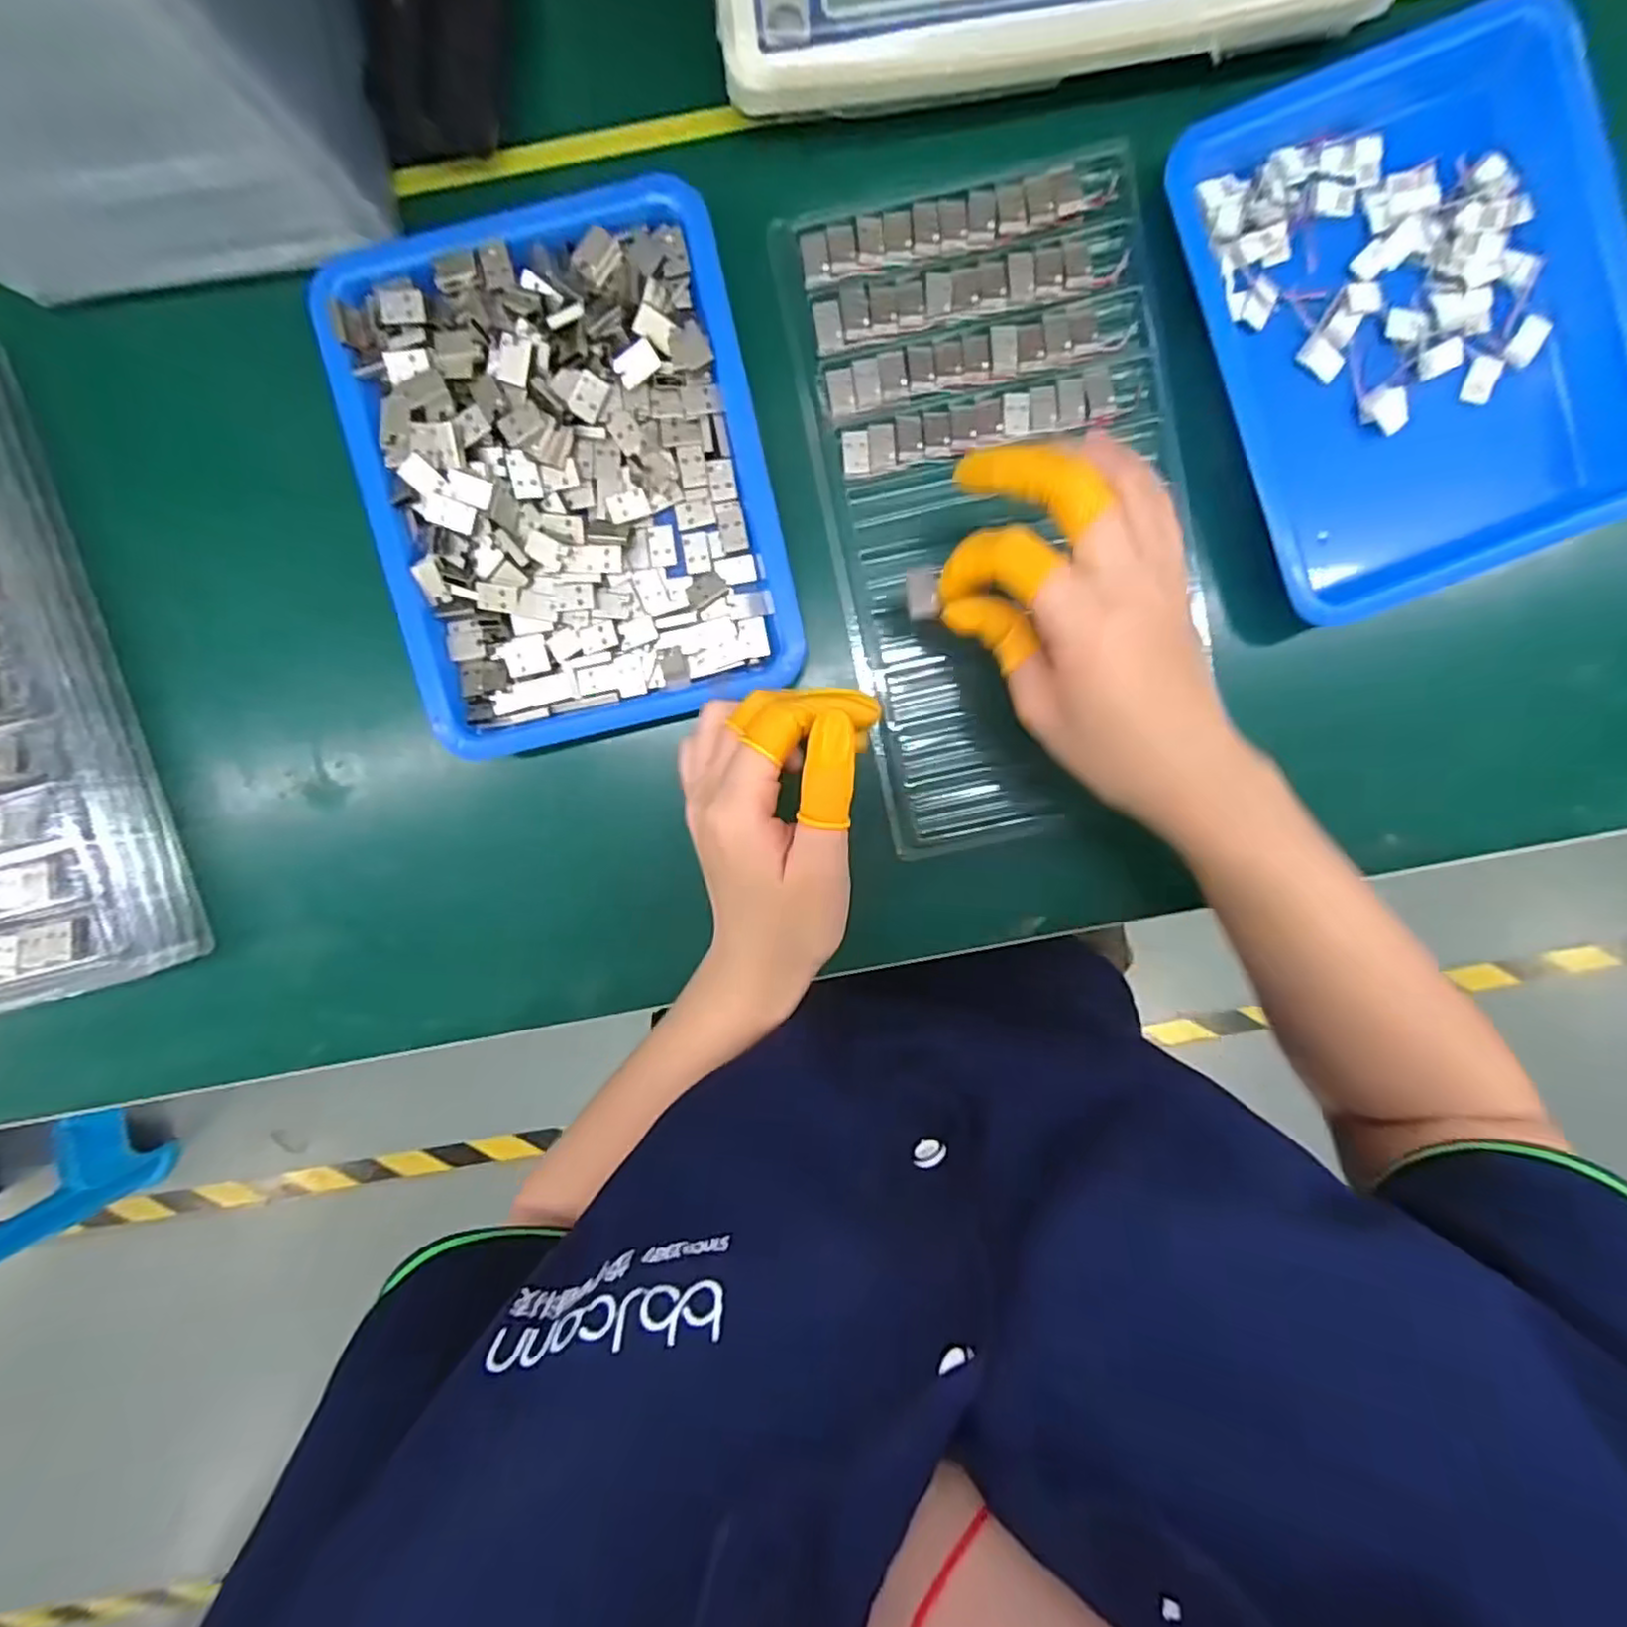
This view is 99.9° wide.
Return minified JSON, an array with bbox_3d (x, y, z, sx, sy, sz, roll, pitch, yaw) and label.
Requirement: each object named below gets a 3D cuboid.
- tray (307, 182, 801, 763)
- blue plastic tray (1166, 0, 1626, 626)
[{"bbox_3d":[-0.109,-0.149,0.304,0.168,0.028,0.218,-13,98,1],"label":"tray"},{"bbox_3d":[0.261,-0.212,0.299,0.172,0.025,0.217,-21,97,2],"label":"blue plastic tray"}]

